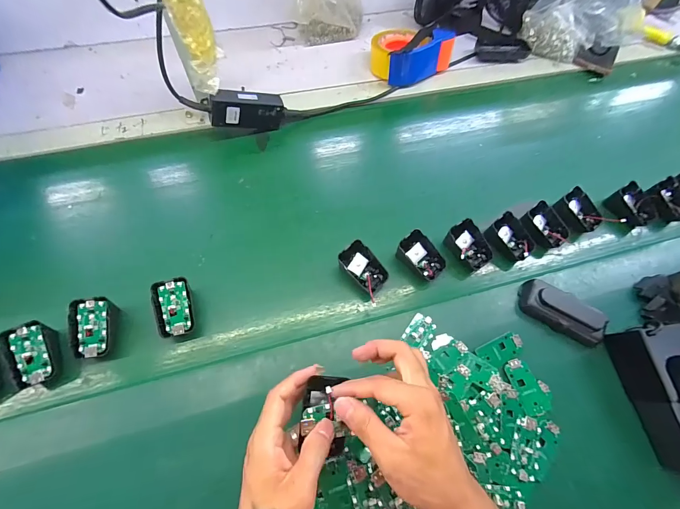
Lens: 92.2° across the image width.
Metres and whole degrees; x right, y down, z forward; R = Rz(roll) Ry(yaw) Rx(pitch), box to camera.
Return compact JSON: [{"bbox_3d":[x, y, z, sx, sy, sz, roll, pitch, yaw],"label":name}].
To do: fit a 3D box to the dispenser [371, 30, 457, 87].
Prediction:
[{"bbox_3d":[0.132,-0.394,0.640,0.138,0.059,0.117,-32,68,-12],"label":"dispenser"}]

